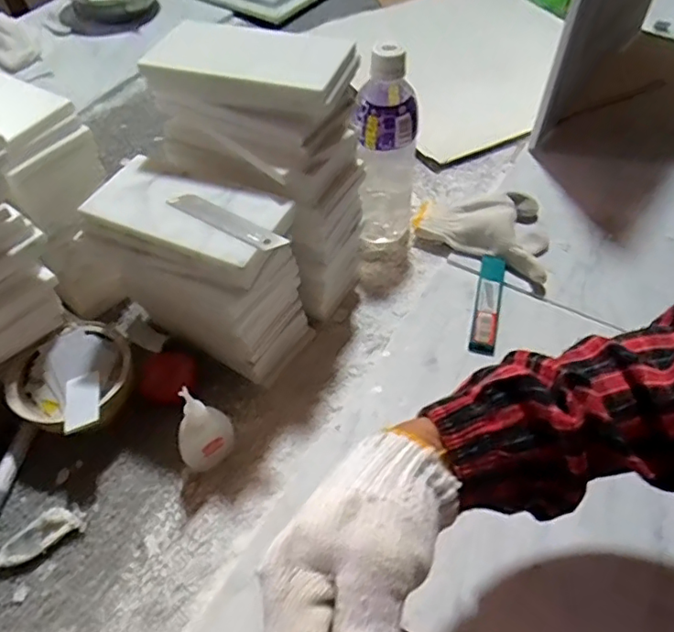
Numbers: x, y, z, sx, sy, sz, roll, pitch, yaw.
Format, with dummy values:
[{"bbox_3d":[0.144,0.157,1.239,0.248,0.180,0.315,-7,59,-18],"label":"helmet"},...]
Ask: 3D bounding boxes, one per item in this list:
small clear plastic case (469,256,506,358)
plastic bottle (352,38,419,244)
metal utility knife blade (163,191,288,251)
[{"bbox_3d":[0.150,-0.014,0.575,0.024,0.014,0.121,12,52,10],"label":"small clear plastic case"},{"bbox_3d":[0.050,-0.168,0.587,0.061,0.205,0.067,6,51,5],"label":"plastic bottle"},{"bbox_3d":[-0.082,-0.070,0.425,0.100,0.004,0.017,28,68,22],"label":"metal utility knife blade"}]

